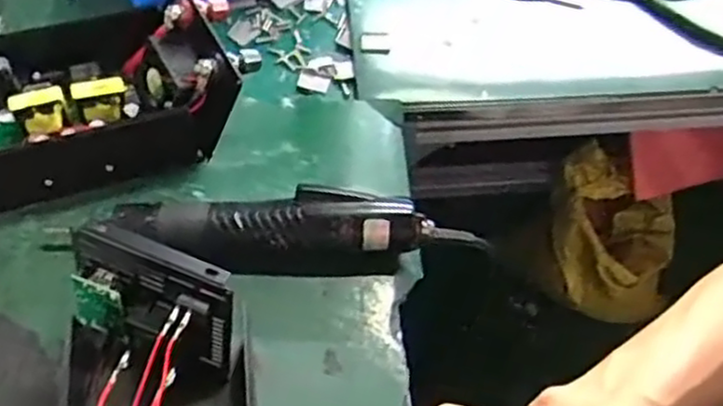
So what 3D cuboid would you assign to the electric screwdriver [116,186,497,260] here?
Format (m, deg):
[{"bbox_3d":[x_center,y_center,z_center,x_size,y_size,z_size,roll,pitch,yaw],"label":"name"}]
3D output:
[{"bbox_3d":[-0.038,0.018,0.490,0.246,0.038,0.045,3,59,-1],"label":"electric screwdriver"}]

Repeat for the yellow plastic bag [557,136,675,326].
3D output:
[{"bbox_3d":[0.404,0.057,1.192,0.206,0.173,0.204,18,60,8],"label":"yellow plastic bag"}]

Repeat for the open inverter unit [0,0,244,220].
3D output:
[{"bbox_3d":[-0.245,-0.059,0.499,0.313,0.085,0.118,-19,62,-13],"label":"open inverter unit"}]

